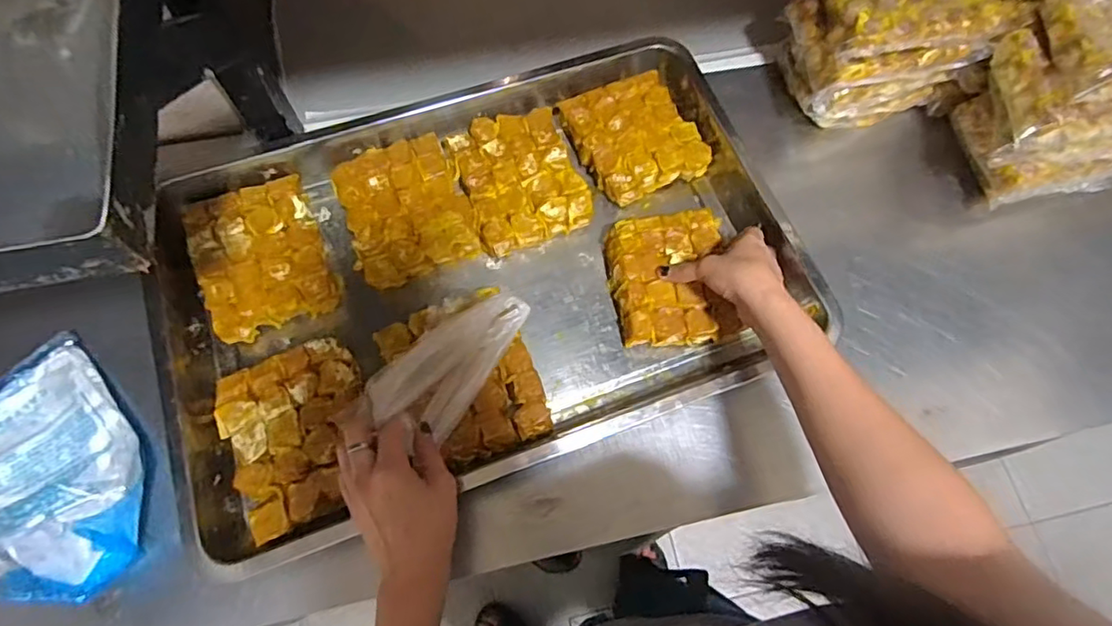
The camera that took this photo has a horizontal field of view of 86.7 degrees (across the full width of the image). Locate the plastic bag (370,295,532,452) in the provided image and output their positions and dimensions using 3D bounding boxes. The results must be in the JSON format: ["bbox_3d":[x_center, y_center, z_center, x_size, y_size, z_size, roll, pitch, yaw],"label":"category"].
[{"bbox_3d":[-0.077,0.041,0.483,0.143,0.054,0.062,-37,75,-14],"label":"plastic bag"}]

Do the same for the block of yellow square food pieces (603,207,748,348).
[{"bbox_3d":[0.109,-0.033,0.563,0.105,0.037,0.126,-8,70,-4],"label":"block of yellow square food pieces"}]

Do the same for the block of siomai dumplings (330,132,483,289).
[{"bbox_3d":[-0.152,-0.104,0.596,0.117,0.033,0.136,-25,72,-10],"label":"block of siomai dumplings"}]

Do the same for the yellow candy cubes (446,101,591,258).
[{"bbox_3d":[-0.038,-0.140,0.612,0.114,0.028,0.140,-18,71,-8],"label":"yellow candy cubes"}]

